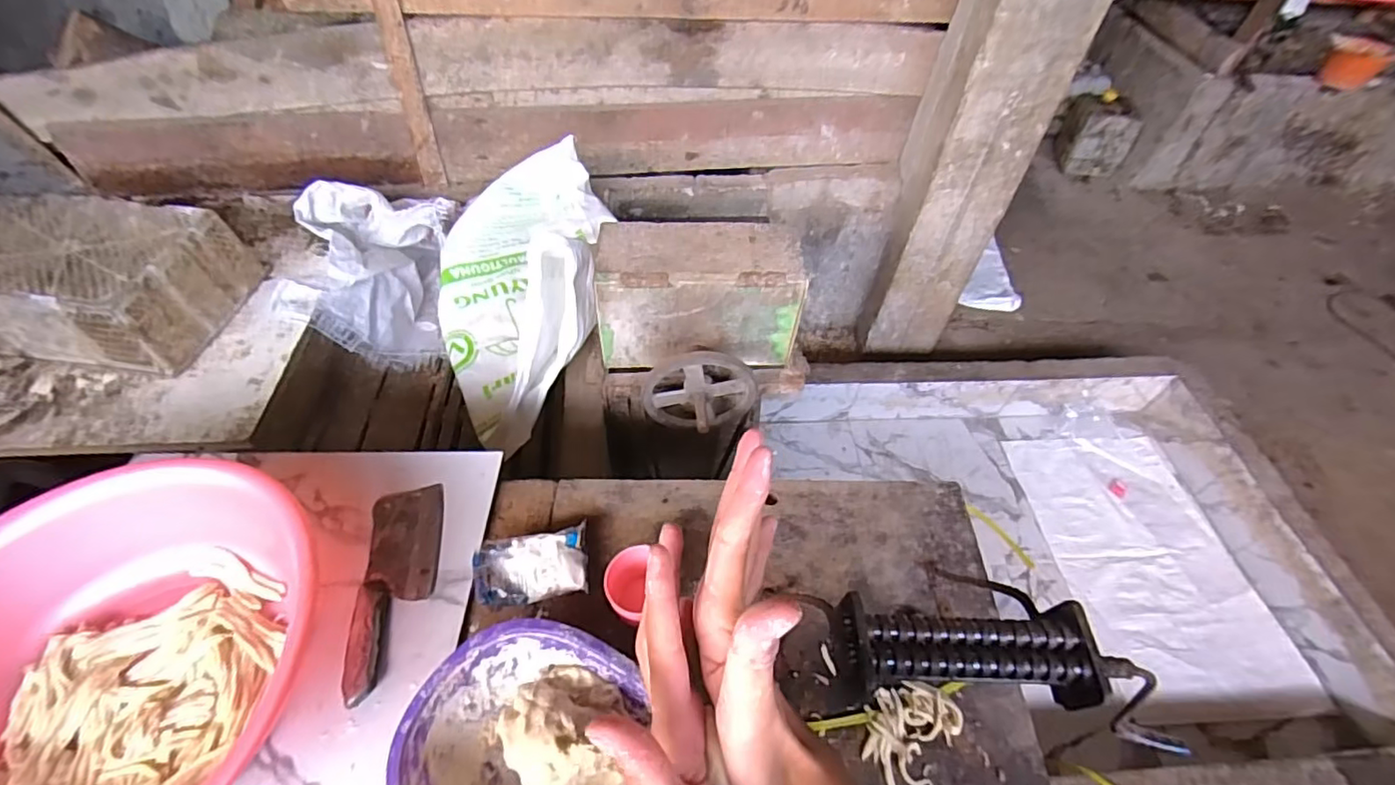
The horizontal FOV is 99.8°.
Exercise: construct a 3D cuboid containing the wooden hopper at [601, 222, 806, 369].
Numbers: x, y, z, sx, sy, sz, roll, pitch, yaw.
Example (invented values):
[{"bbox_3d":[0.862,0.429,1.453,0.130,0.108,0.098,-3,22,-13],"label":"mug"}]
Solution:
[{"bbox_3d":[0.005,-0.171,1.063,0.345,0.220,0.131,2,49,-2],"label":"wooden hopper"}]

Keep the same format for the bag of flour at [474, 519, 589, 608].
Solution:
[{"bbox_3d":[-0.192,0.198,0.679,0.127,0.037,0.078,-3,50,-6],"label":"bag of flour"}]

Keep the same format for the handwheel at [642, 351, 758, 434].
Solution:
[{"bbox_3d":[0.008,0.024,1.025,0.198,0.174,0.087,-2,50,-5],"label":"handwheel"}]

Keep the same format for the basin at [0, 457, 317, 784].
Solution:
[{"bbox_3d":[-0.571,0.261,0.555,0.402,0.136,0.414,2,49,-2],"label":"basin"}]

